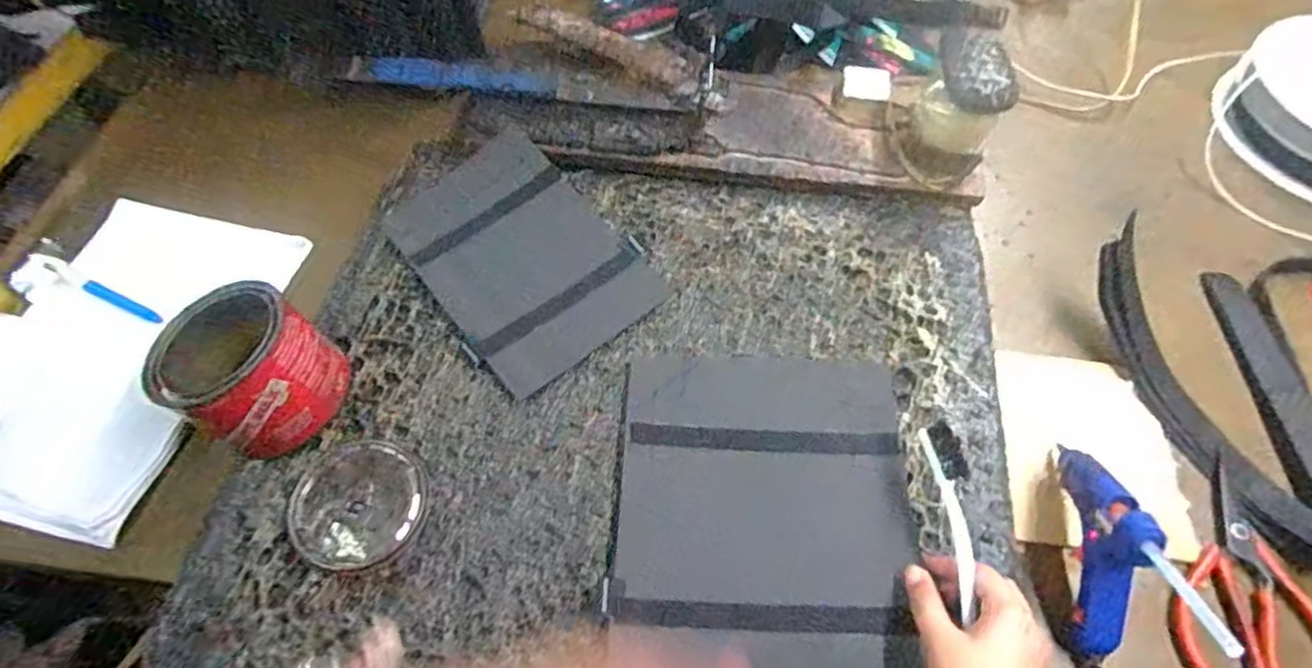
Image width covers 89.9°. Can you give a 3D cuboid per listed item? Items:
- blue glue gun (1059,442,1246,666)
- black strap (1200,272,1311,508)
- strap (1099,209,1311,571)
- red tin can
[{"bbox_3d":[0.289,0.132,0.415,0.023,0.133,0.140,7,58,4],"label":"blue glue gun"},{"bbox_3d":[0.499,0.072,0.510,0.041,0.023,0.303,2,58,1],"label":"black strap"},{"bbox_3d":[0.414,0.045,0.504,0.044,0.058,0.276,-21,71,-10],"label":"strap"},{"bbox_3d":[-0.299,0.027,0.488,0.099,0.097,0.098,0,57,0],"label":"red tin can"}]

